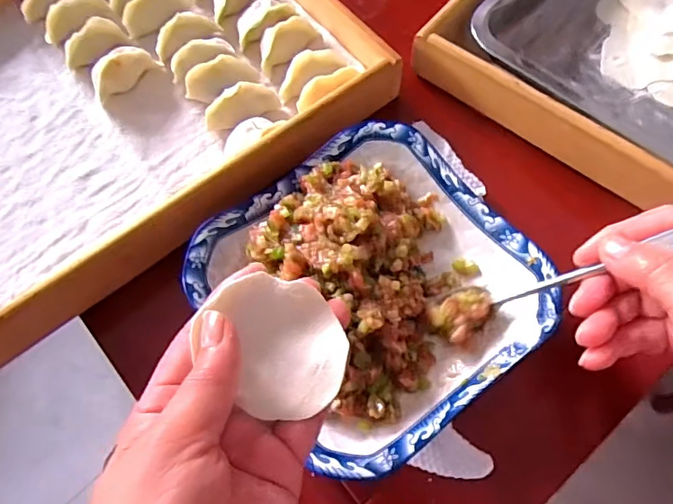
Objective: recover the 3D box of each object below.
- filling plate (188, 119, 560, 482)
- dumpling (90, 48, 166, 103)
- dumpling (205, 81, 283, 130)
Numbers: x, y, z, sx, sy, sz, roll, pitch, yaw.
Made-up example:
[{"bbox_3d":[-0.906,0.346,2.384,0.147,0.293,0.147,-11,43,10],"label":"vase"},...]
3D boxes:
[{"bbox_3d":[0.022,0.015,0.316,0.174,0.051,0.181,-36,72,-13],"label":"filling plate"},{"bbox_3d":[-0.167,-0.142,0.402,0.053,0.027,0.019,-40,73,-14],"label":"dumpling"},{"bbox_3d":[-0.070,-0.107,0.382,0.055,0.028,0.019,-22,70,-8],"label":"dumpling"}]

